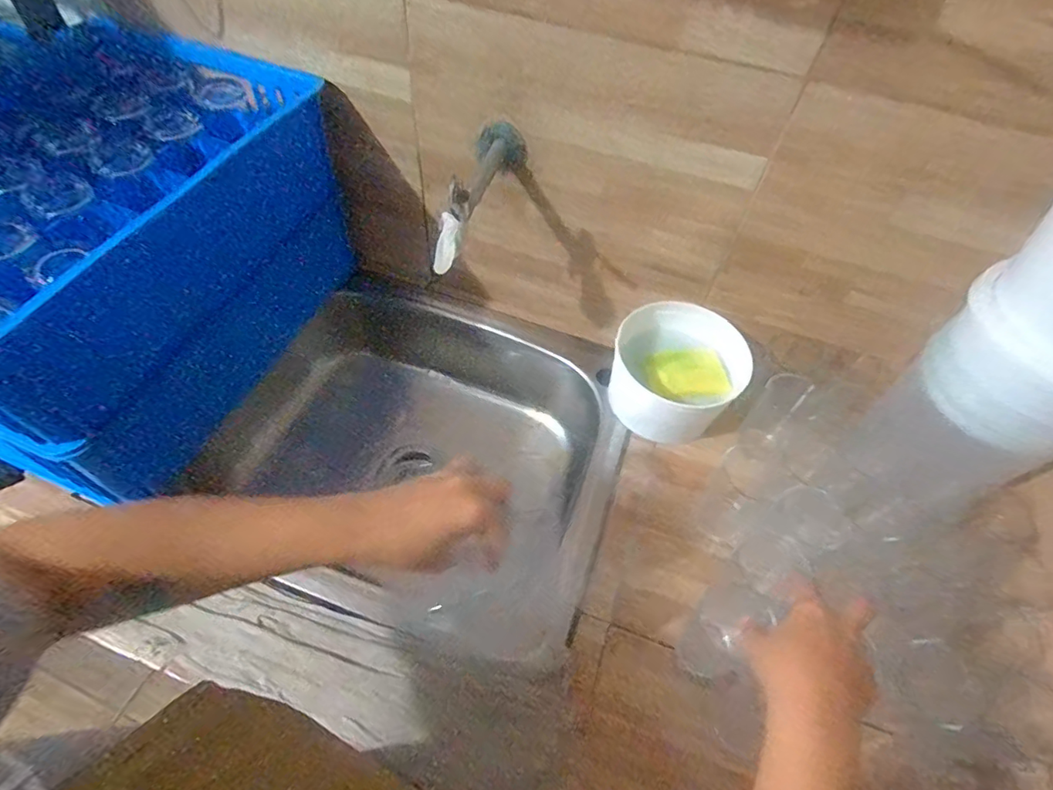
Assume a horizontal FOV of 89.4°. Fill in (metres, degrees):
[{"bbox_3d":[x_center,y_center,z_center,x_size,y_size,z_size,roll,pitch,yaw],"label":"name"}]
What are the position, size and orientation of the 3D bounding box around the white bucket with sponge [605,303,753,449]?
[{"bbox_3d":[0.195,-0.028,0.706,0.165,0.099,0.155,16,55,6],"label":"white bucket with sponge"}]

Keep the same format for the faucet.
[{"bbox_3d":[-0.048,-0.220,0.585,0.064,0.080,0.171,11,55,3],"label":"faucet"}]

